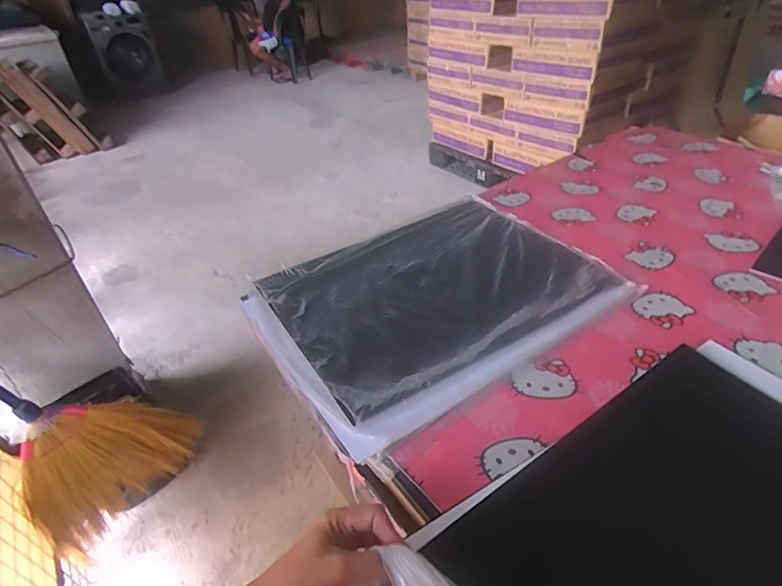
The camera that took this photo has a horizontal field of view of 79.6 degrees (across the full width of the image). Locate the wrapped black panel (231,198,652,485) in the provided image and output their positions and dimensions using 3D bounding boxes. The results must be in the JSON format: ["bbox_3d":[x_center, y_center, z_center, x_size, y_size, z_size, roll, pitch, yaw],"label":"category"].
[{"bbox_3d":[0.067,-0.005,0.778,0.538,0.022,0.421,-26,42,-26],"label":"wrapped black panel"}]

